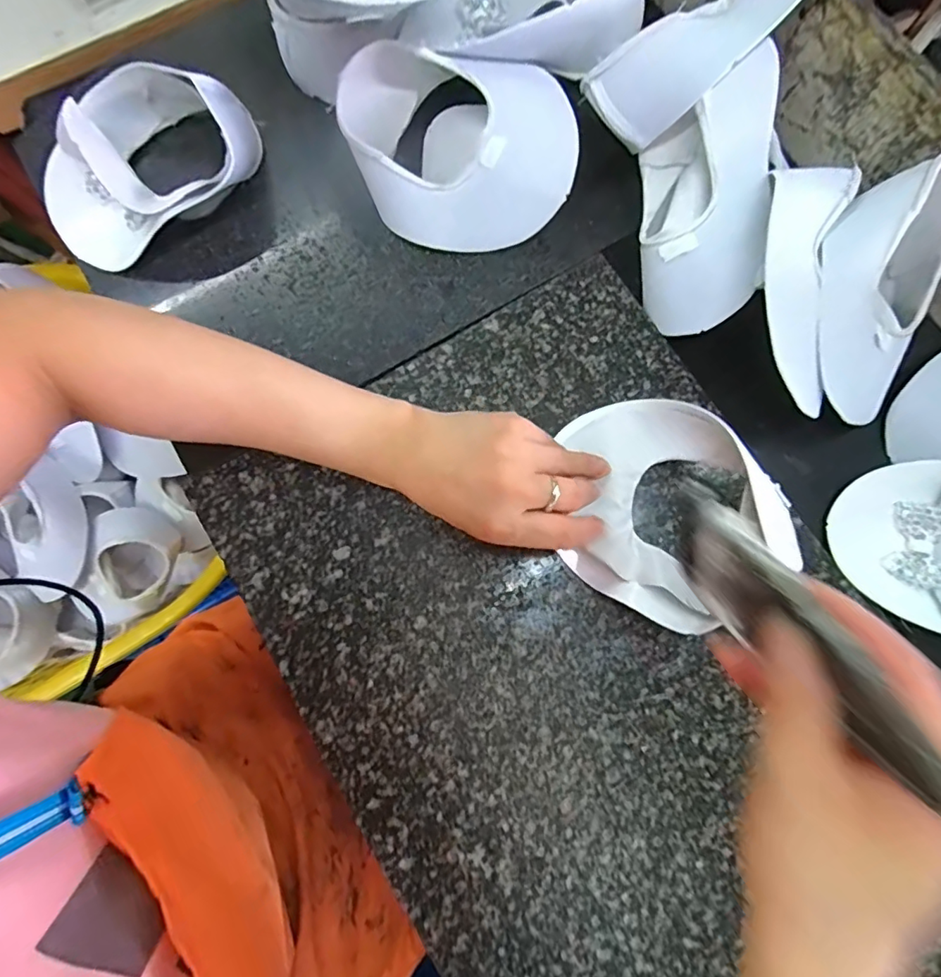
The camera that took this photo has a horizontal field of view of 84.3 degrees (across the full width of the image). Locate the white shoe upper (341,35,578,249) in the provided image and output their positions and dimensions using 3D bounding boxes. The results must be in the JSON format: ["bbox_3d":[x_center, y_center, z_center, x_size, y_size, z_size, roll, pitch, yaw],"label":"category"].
[{"bbox_3d":[-0.009,-0.244,0.379,0.166,0.070,0.111,12,78,2],"label":"white shoe upper"}]

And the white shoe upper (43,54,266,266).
[{"bbox_3d":[-0.242,-0.245,0.381,0.162,0.066,0.116,-30,80,-6],"label":"white shoe upper"}]

